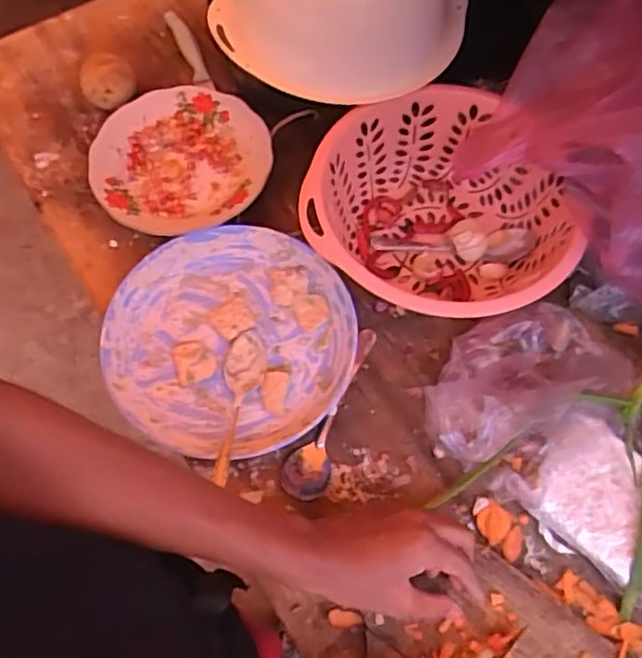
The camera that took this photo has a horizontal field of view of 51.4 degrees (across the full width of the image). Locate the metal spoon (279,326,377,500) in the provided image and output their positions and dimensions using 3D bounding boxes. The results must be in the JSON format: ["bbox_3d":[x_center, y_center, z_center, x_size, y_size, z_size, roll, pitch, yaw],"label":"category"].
[{"bbox_3d":[0.012,0.069,0.589,0.041,0.018,0.171,21,68,12],"label":"metal spoon"}]

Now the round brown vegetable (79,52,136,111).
[{"bbox_3d":[-0.233,-0.271,0.738,0.060,0.045,0.073,-11,66,-2],"label":"round brown vegetable"}]

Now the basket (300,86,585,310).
[{"bbox_3d":[0.109,-0.101,0.630,0.221,0.085,0.237,-1,66,2],"label":"basket"}]

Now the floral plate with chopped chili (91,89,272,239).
[{"bbox_3d":[-0.144,-0.173,0.697,0.180,0.029,0.171,-1,66,2],"label":"floral plate with chopped chili"}]

